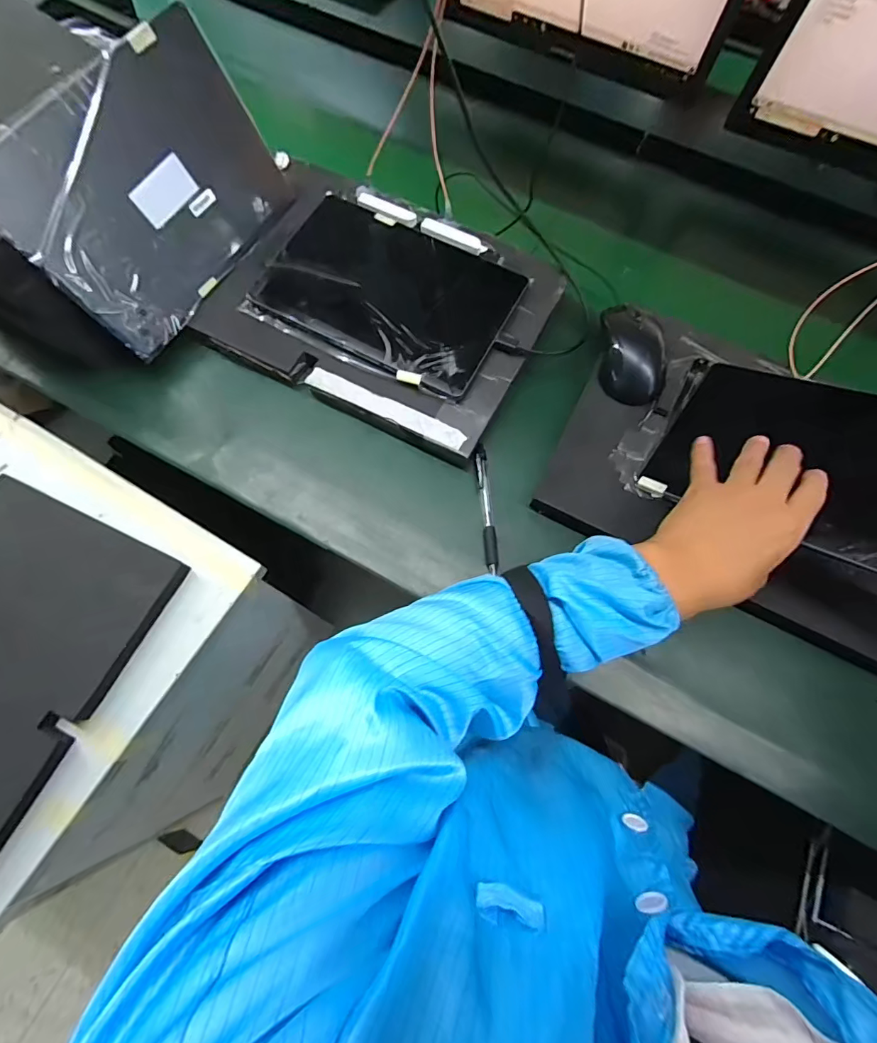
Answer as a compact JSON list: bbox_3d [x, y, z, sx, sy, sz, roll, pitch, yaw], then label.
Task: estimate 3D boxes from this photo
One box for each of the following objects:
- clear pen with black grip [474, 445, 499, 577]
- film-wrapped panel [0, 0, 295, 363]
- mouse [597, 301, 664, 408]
[{"bbox_3d":[0.048,-0.014,0.448,0.013,0.011,0.126,-3,71,-3],"label":"clear pen with black grip"},{"bbox_3d":[-0.262,-0.310,0.430,0.009,0.167,0.256,23,73,31],"label":"film-wrapped panel"},{"bbox_3d":[0.198,-0.172,0.467,0.062,0.036,0.104,0,71,-2],"label":"mouse"}]

